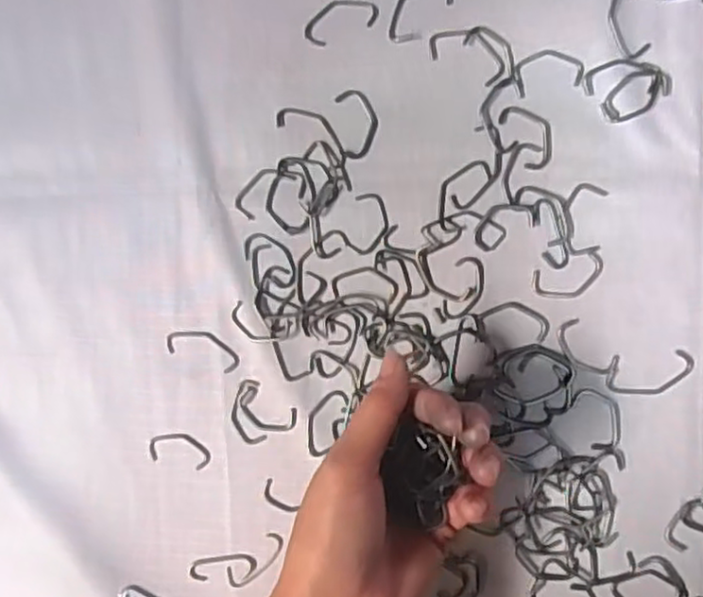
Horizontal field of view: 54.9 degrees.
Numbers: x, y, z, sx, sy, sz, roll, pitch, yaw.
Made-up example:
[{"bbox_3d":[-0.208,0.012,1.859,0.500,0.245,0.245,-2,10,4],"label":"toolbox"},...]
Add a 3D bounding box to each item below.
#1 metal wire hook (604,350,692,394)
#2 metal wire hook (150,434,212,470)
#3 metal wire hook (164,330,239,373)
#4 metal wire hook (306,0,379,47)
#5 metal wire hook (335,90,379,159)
[{"bbox_3d":[0.148,0.037,0.335,0.041,0.004,0.021,-6,93,9],"label":"metal wire hook"},{"bbox_3d":[-0.094,0.084,0.373,0.034,0.004,0.018,11,95,7],"label":"metal wire hook"},{"bbox_3d":[-0.081,0.027,0.368,0.042,0.004,0.017,19,96,7],"label":"metal wire hook"},{"bbox_3d":[-0.006,-0.143,0.344,0.038,0.004,0.019,-20,91,9],"label":"metal wire hook"},{"bbox_3d":[0.004,-0.090,0.347,0.019,0.004,0.035,-9,93,9],"label":"metal wire hook"}]

